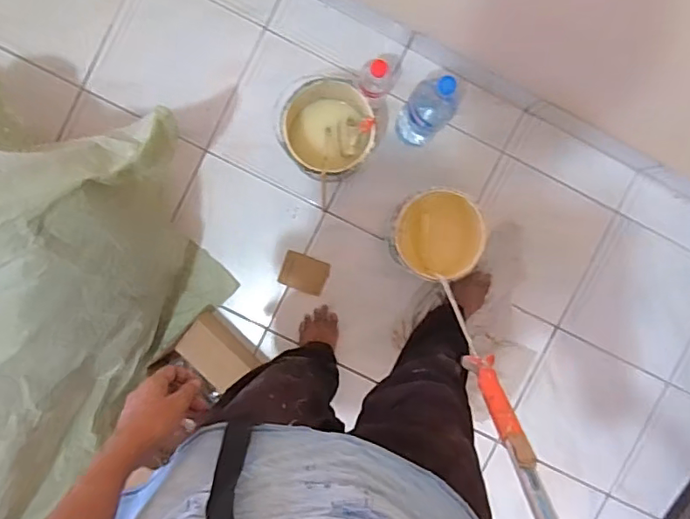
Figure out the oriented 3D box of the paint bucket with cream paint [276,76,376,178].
[{"bbox_3d":[-0.037,-0.258,1.109,0.179,0.165,0.182,0,94,-2],"label":"paint bucket with cream paint"}]

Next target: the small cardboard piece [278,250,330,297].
[{"bbox_3d":[-0.094,0.033,1.248,0.105,0.007,0.080,19,93,-3],"label":"small cardboard piece"}]

